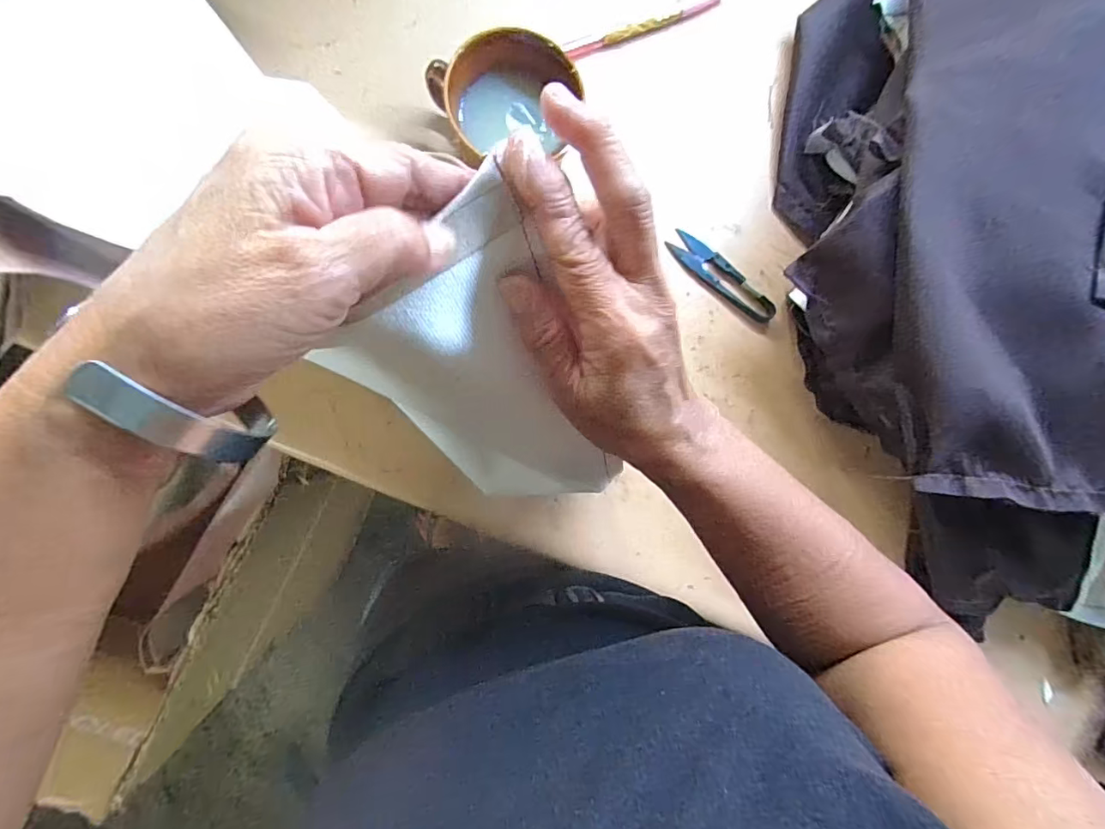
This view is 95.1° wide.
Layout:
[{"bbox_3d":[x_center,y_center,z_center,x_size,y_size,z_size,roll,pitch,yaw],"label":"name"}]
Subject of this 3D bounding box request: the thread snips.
[{"bbox_3d":[0.132,-0.106,0.392,0.097,0.009,0.025,36,84,-5],"label":"thread snips"}]

